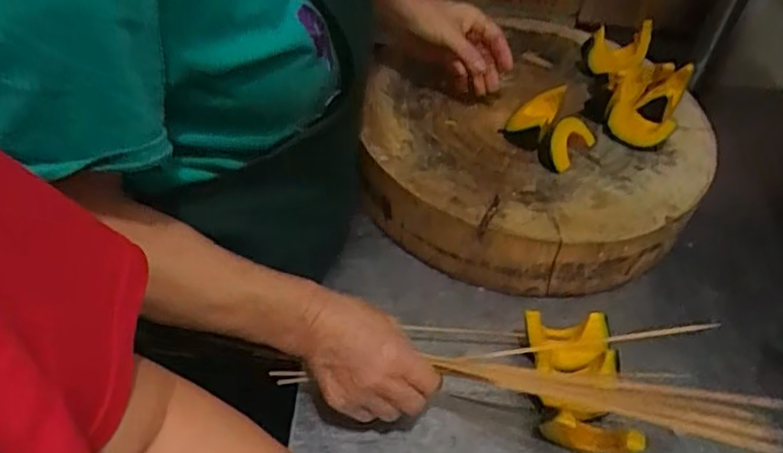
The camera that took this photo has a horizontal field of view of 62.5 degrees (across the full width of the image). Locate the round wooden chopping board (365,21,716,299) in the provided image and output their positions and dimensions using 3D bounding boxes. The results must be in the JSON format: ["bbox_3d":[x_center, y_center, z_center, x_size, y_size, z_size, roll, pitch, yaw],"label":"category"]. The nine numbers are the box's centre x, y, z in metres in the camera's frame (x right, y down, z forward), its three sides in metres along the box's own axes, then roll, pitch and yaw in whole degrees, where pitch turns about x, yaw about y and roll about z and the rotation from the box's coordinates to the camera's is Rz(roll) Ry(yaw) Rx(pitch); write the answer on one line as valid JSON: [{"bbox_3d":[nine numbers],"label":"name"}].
[{"bbox_3d":[0.148,-0.093,0.735,0.349,0.106,0.353,3,46,-3],"label":"round wooden chopping board"}]

